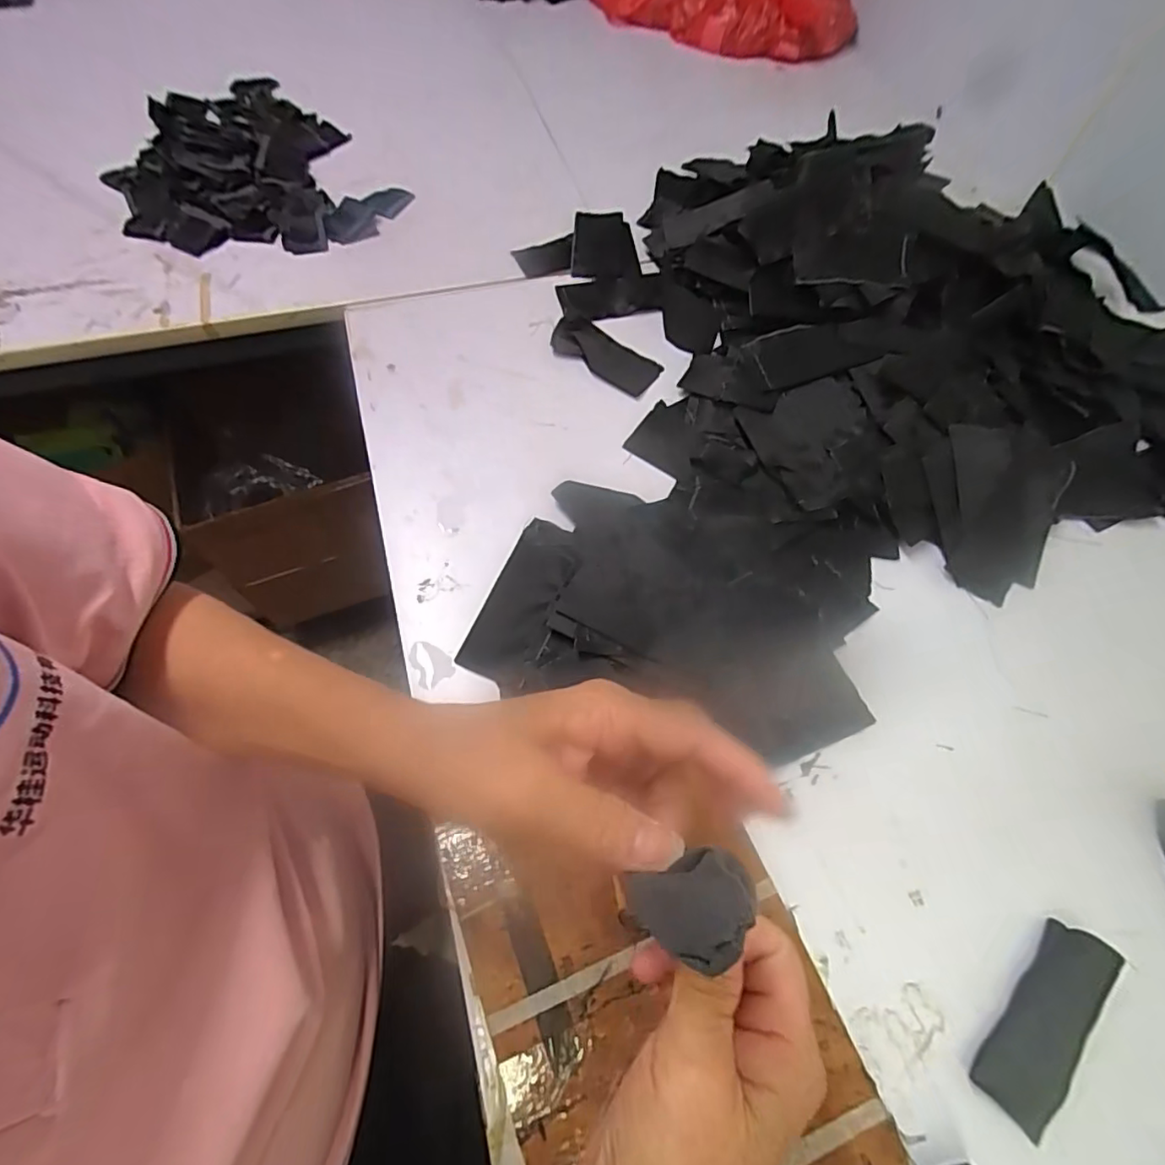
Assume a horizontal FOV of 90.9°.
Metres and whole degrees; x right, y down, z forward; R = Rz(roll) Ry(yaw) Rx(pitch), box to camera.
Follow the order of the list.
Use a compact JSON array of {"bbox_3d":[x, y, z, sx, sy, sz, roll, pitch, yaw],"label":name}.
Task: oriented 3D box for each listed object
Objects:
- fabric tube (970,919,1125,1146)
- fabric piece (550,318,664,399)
[{"bbox_3d":[0.257,0.241,0.316,0.039,0.023,0.103,40,68,19],"label":"fabric tube"},{"bbox_3d":[0.022,-0.226,0.573,0.115,0.013,0.054,34,66,16],"label":"fabric piece"}]

